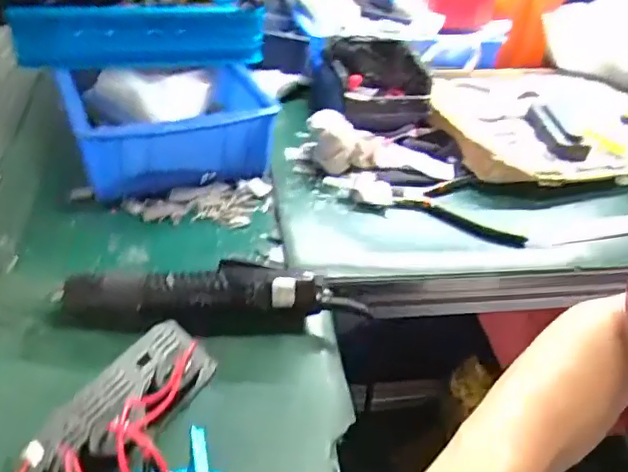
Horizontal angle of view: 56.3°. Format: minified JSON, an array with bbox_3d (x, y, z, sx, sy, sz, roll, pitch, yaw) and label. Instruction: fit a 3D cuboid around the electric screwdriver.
[{"bbox_3d":[-0.078,0.048,0.477,0.230,0.044,0.033,2,38,-6],"label":"electric screwdriver"}]

